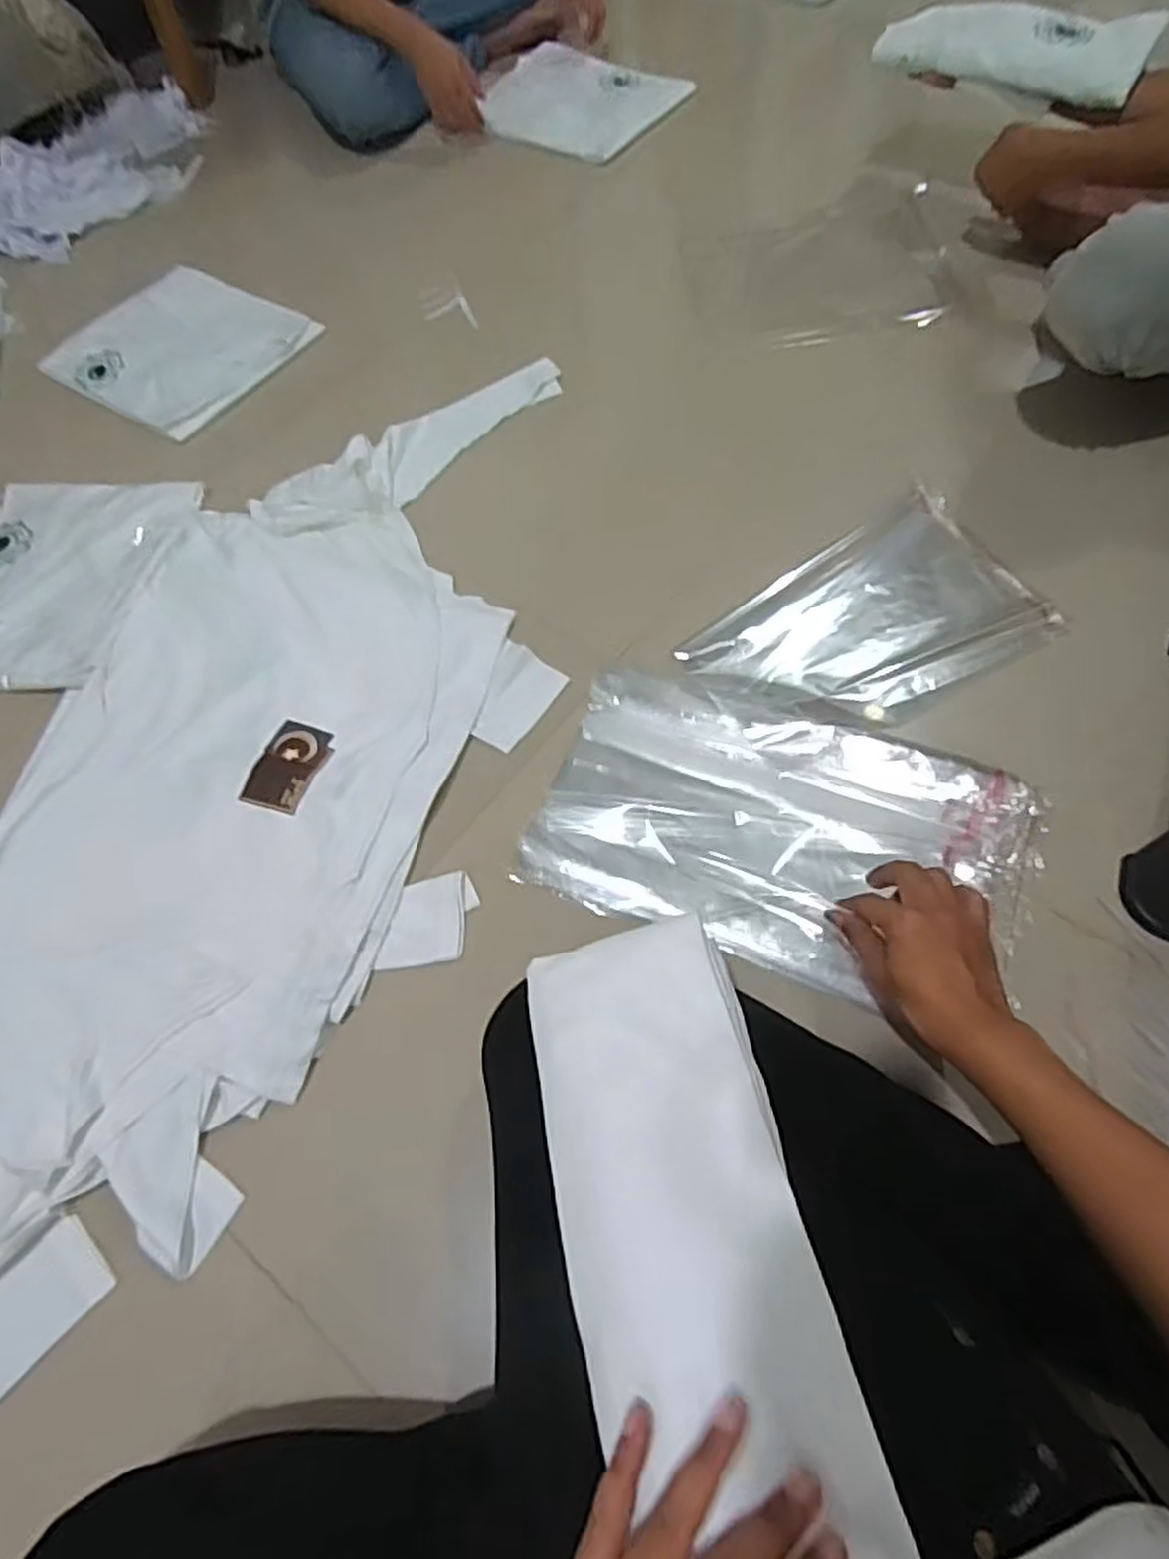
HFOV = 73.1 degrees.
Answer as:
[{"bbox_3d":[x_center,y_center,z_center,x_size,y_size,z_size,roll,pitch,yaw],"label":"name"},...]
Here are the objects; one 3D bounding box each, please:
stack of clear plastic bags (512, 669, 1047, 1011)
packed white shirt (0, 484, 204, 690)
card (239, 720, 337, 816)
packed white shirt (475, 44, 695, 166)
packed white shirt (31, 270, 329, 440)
[{"bbox_3d":[0.176,0.042,0.716,0.418,0.023,0.255,19,65,13],"label":"stack of clear plastic bags"},{"bbox_3d":[-0.615,-0.239,0.913,0.266,0.019,0.297,2,62,5],"label":"packed white shirt"},{"bbox_3d":[-0.284,-0.013,0.759,0.062,0.004,0.094,18,63,10],"label":"card"},{"bbox_3d":[-0.014,-1.177,1.372,0.318,0.018,0.268,25,71,14],"label":"packed white shirt"},{"bbox_3d":[-0.584,-0.628,1.133,0.327,0.024,0.288,32,69,19],"label":"packed white shirt"}]

